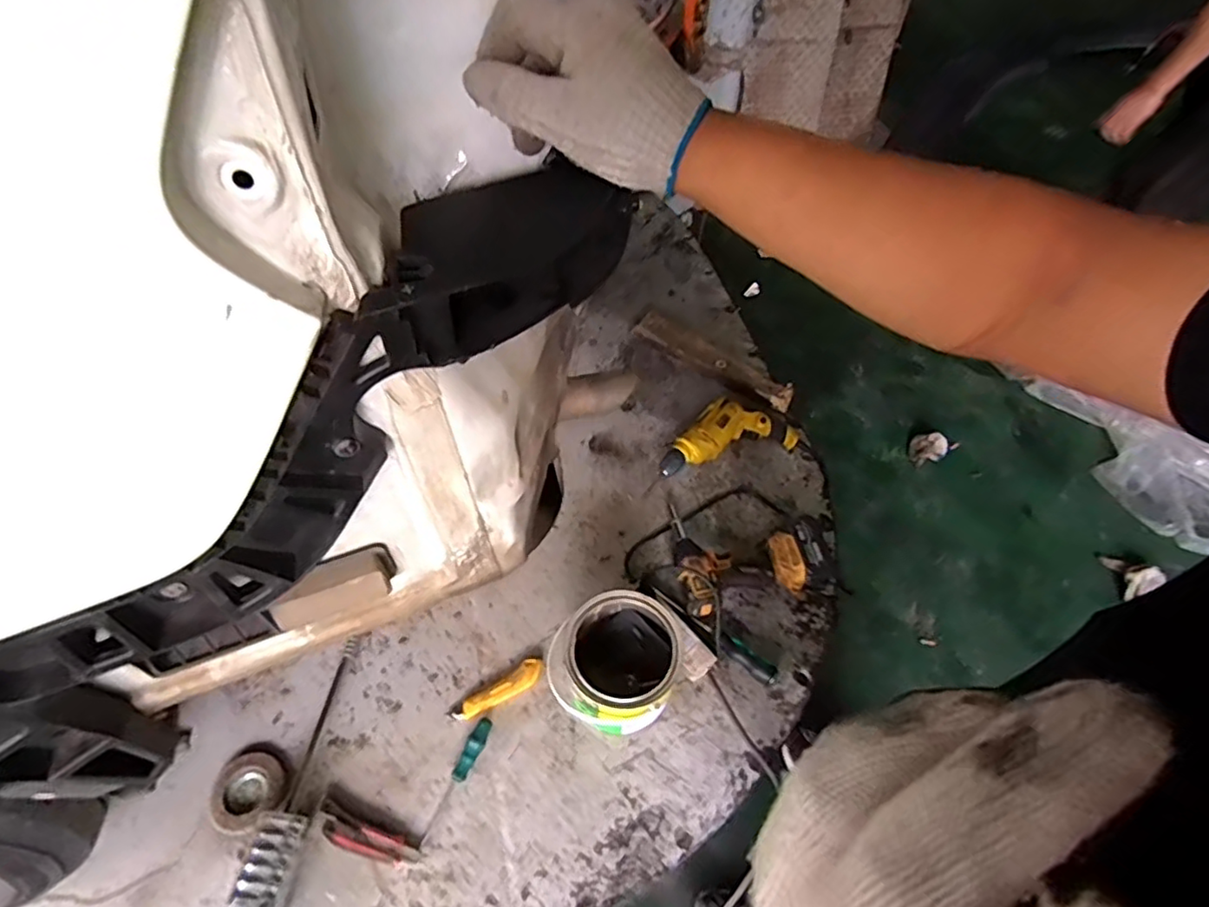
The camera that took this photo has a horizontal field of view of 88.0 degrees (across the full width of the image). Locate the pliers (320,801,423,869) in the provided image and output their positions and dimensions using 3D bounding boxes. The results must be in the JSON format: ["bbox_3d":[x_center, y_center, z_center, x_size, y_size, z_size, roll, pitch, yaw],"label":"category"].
[{"bbox_3d":[-0.314,0.508,0.825,0.145,0.008,0.037,17,55,10],"label":"pliers"}]

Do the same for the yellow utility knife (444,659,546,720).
[{"bbox_3d":[-0.158,0.357,0.939,0.148,0.020,0.038,-27,59,-20],"label":"yellow utility knife"}]

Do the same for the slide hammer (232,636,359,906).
[{"bbox_3d":[-0.412,0.459,0.826,0.066,0.063,0.455,5,44,-1],"label":"slide hammer"}]

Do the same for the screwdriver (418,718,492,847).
[{"bbox_3d":[-0.206,0.448,0.866,0.024,0.021,0.168,23,56,14],"label":"screwdriver"}]

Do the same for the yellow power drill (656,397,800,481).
[{"bbox_3d":[0.224,-0.044,1.198,0.287,0.059,0.130,-15,56,-12],"label":"yellow power drill"}]

